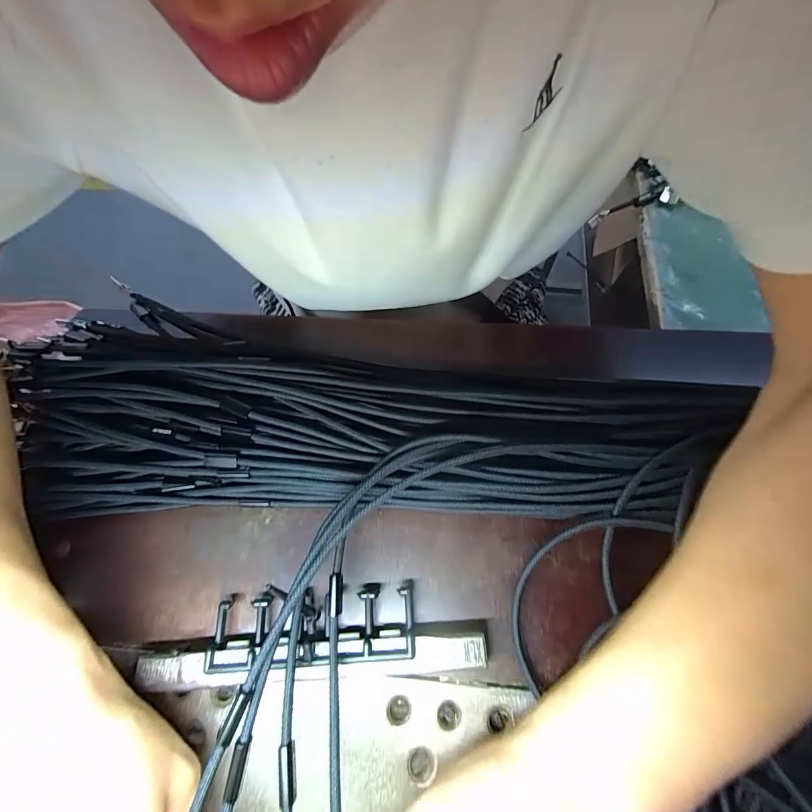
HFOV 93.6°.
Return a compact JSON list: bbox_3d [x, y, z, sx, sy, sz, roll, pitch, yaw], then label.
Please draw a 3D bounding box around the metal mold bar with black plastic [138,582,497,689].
[{"bbox_3d":[-0.048,0.123,0.205,0.174,0.023,0.039,-5,68,1],"label":"metal mold bar with black plastic"}]

